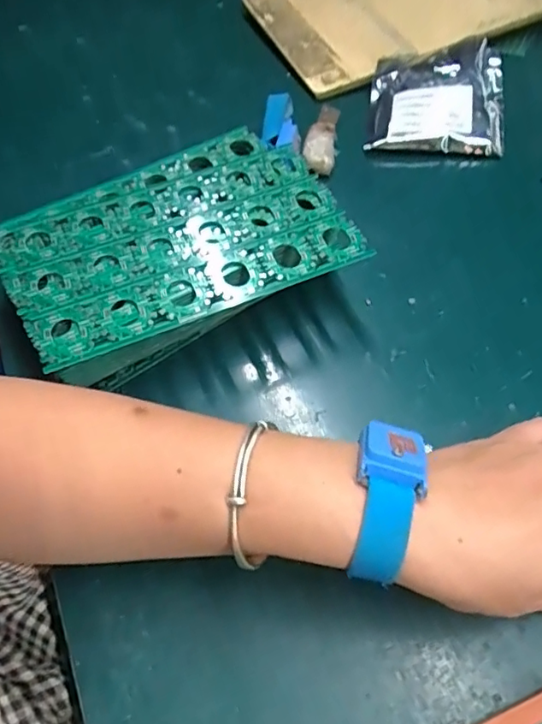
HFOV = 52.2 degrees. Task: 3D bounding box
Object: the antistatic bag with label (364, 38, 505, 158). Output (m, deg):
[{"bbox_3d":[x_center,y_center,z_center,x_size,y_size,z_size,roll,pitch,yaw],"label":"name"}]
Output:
[{"bbox_3d":[0.149,-0.238,0.500,0.114,0.042,0.128,6,55,7],"label":"antistatic bag with label"}]

